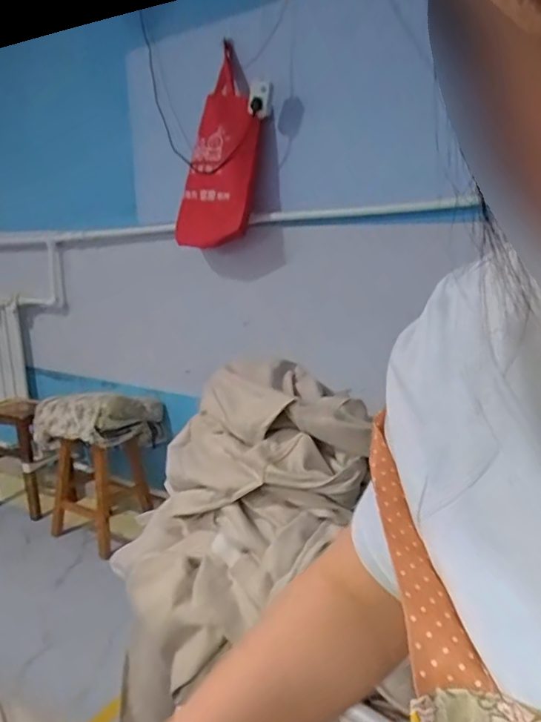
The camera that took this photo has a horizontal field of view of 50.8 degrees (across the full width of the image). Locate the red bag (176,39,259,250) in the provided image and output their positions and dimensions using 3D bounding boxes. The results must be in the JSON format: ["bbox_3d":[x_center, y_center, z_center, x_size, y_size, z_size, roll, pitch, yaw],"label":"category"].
[{"bbox_3d":[-0.172,-0.622,1.716,0.147,0.522,0.281,-11,13,-39],"label":"red bag"}]

